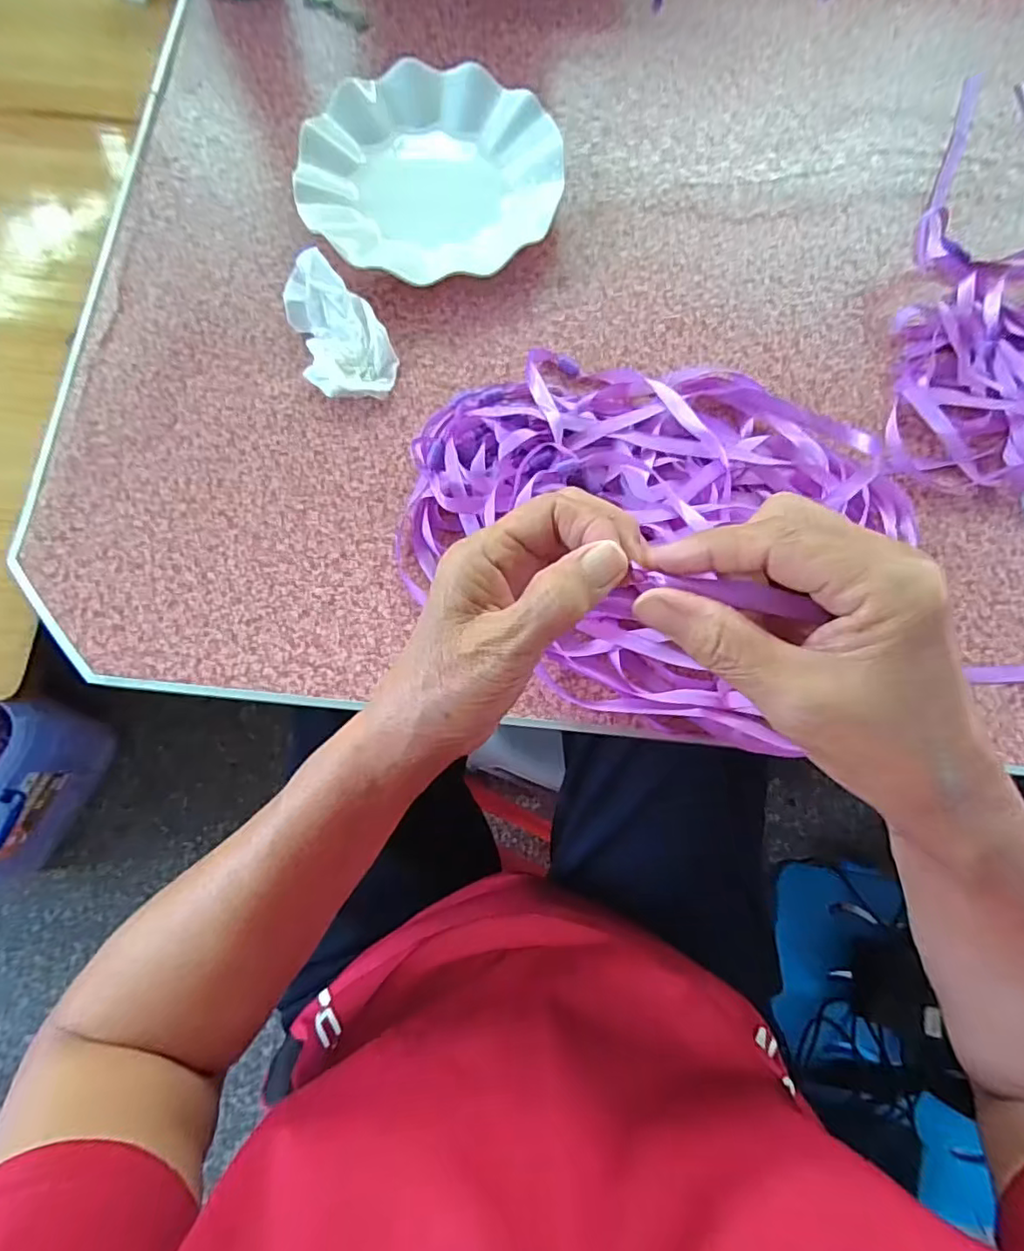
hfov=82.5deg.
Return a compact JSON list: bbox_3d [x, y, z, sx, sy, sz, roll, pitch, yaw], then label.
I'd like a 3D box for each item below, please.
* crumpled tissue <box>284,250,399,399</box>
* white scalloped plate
[{"bbox_3d":[-0.116,-0.200,0.392,0.059,0.029,0.096,-16,77,-6],"label":"crumpled tissue"},{"bbox_3d":[-0.057,-0.325,0.428,0.184,0.029,0.184,0,76,-2],"label":"white scalloped plate"}]

